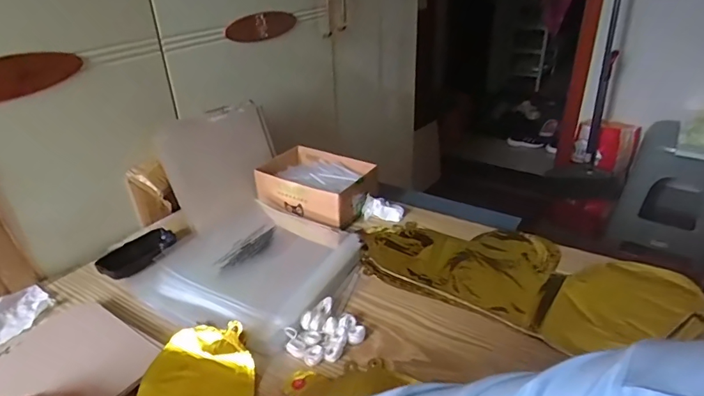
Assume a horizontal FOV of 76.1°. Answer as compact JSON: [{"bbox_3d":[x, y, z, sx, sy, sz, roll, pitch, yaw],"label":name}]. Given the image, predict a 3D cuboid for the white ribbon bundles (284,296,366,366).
[{"bbox_3d":[-0.029,0.156,0.516,0.071,0.020,0.081,19,34,31],"label":"white ribbon bundles"}]

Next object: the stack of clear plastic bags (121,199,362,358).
[{"bbox_3d":[-0.138,0.087,0.630,0.244,0.030,0.250,15,32,25],"label":"stack of clear plastic bags"}]

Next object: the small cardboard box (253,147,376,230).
[{"bbox_3d":[-0.061,-0.024,0.783,0.186,0.065,0.135,17,33,29],"label":"small cardboard box"}]

